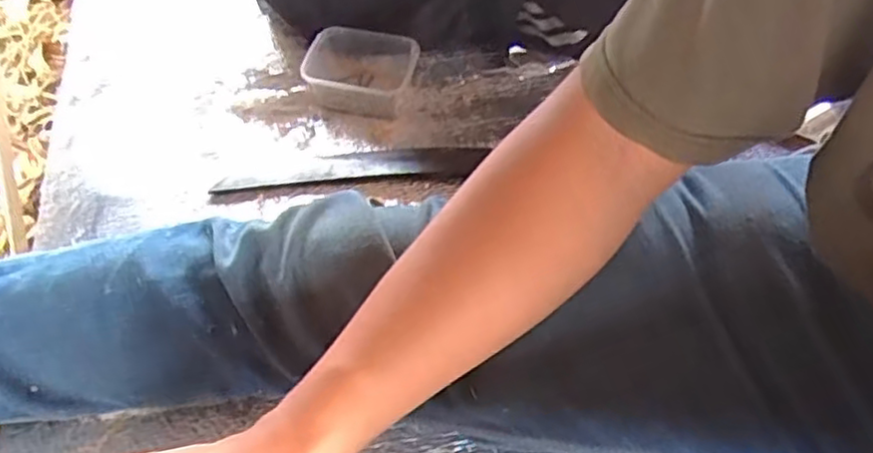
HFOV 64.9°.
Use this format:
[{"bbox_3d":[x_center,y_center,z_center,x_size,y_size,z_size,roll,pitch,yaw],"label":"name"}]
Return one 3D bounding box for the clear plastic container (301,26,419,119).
[{"bbox_3d":[-0.076,-0.153,0.696,0.109,0.057,0.089,1,51,3],"label":"clear plastic container"}]

